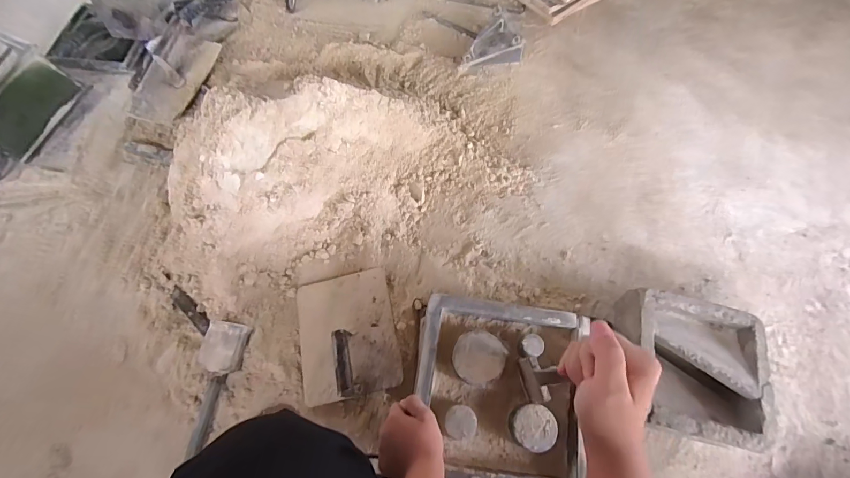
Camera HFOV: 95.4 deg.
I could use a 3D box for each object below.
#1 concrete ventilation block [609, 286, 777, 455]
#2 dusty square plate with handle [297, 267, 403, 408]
[{"bbox_3d":[0.415,0.206,0.621,0.197,0.097,0.203,11,67,5],"label":"concrete ventilation block"},{"bbox_3d":[-0.134,0.154,0.650,0.167,0.066,0.207,-10,69,-4],"label":"dusty square plate with handle"}]

